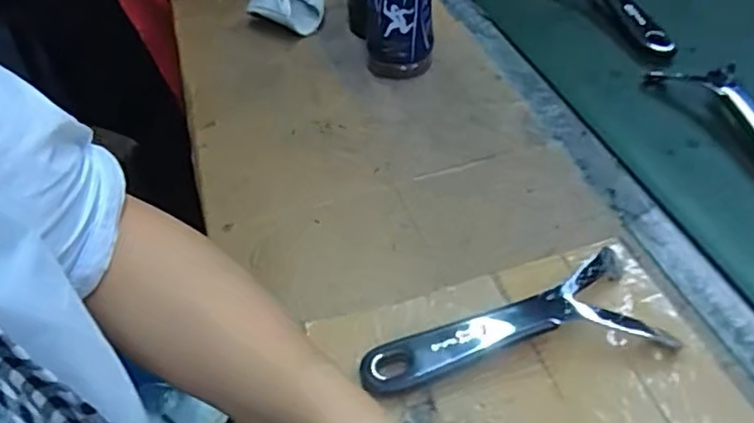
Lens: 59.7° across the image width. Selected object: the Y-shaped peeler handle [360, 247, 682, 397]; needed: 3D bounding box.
[{"bbox_3d":[0.086,0.078,0.427,0.195,0.023,0.069,-14,45,-10],"label":"Y-shaped peeler handle"}]

